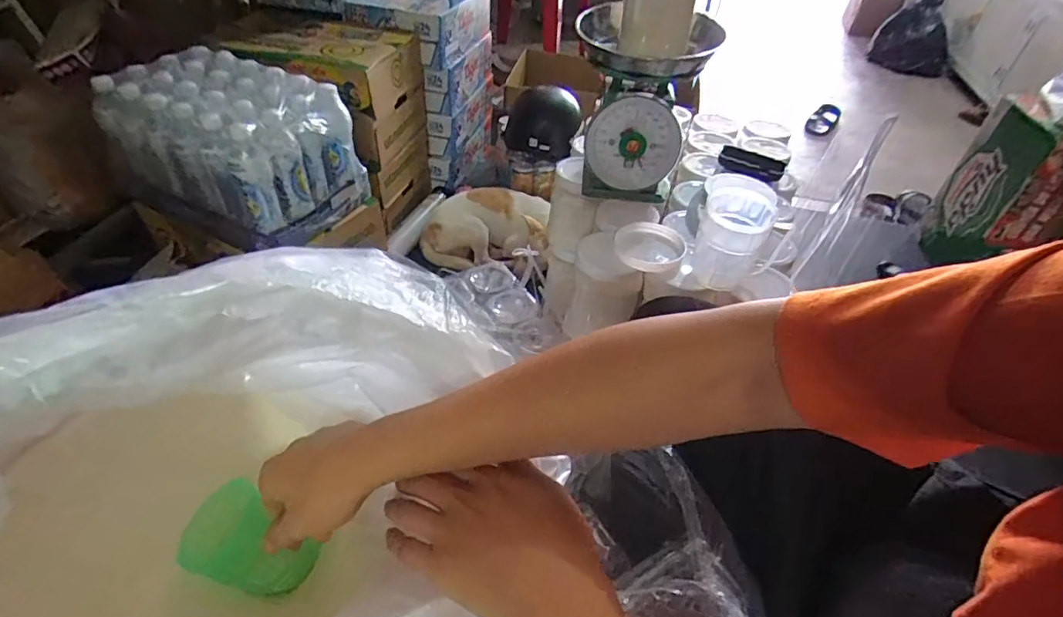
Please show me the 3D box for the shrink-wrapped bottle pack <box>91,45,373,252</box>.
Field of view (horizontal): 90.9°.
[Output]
[{"bbox_3d":[-0.553,-0.314,0.996,0.396,0.213,0.273,25,48,20],"label":"shrink-wrapped bottle pack"}]

